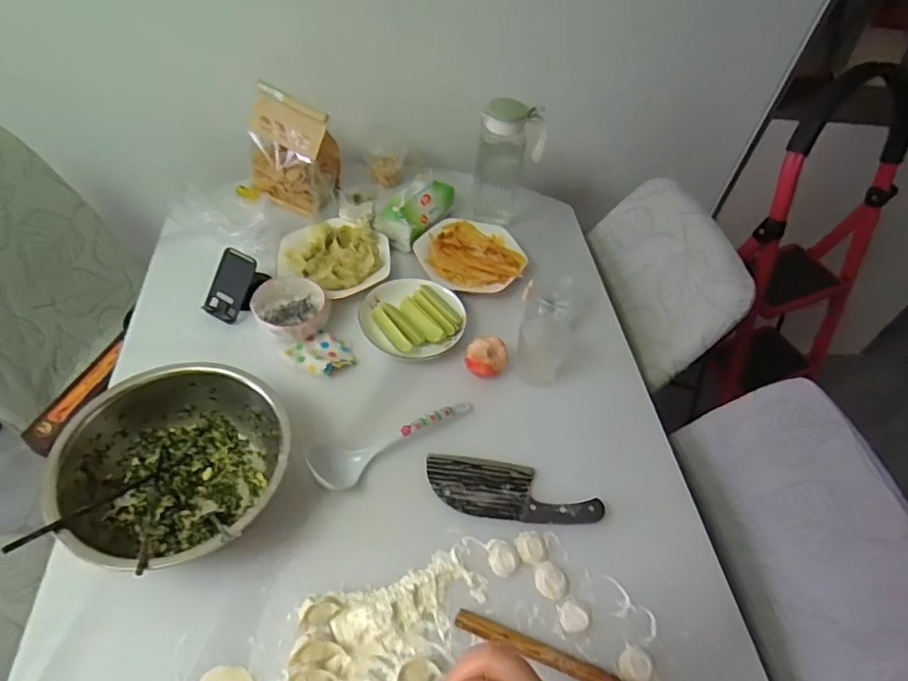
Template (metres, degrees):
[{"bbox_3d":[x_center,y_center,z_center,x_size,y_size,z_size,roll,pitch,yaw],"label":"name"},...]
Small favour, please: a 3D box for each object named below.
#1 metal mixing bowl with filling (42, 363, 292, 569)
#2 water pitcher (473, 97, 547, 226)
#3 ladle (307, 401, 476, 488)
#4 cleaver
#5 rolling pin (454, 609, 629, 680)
[{"bbox_3d":[-0.333,0.156,0.678,0.250,0.116,0.244,4,50,-4],"label":"metal mixing bowl with filling"},{"bbox_3d":[0.110,-0.366,1.093,0.126,0.231,0.123,16,50,6],"label":"water pitcher"},{"bbox_3d":[-0.074,0.137,0.764,0.253,0.047,0.064,-20,56,-22],"label":"ladle"},{"bbox_3d":[0.081,0.204,0.749,0.239,0.017,0.081,10,50,1],"label":"cleaver"},{"bbox_3d":[0.114,0.361,0.620,0.233,0.021,0.022,19,51,9],"label":"rolling pin"}]

